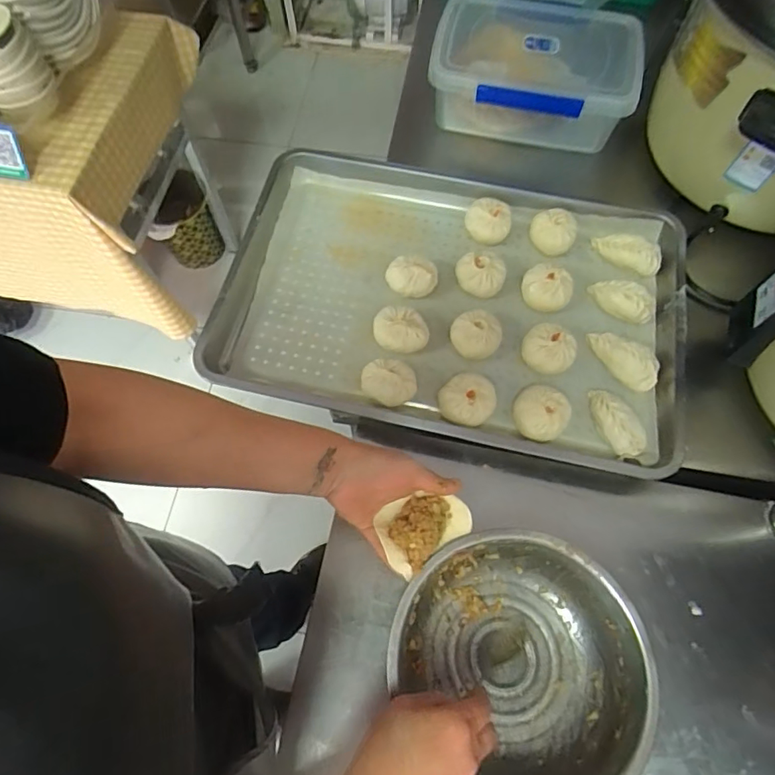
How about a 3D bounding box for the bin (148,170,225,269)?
[{"bbox_3d":[-0.635,-0.510,1.624,0.184,0.262,0.207,-21,69,-7],"label":"bin"}]

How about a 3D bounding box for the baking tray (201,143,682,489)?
[{"bbox_3d":[0.085,-0.122,0.687,0.599,0.051,0.395,12,66,5],"label":"baking tray"}]

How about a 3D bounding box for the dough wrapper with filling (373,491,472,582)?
[{"bbox_3d":[0.037,0.134,0.500,0.089,0.029,0.062,-34,71,-14],"label":"dough wrapper with filling"}]

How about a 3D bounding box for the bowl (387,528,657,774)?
[{"bbox_3d":[0.123,0.265,0.495,0.218,0.086,0.226,0,66,-1],"label":"bowl"}]

